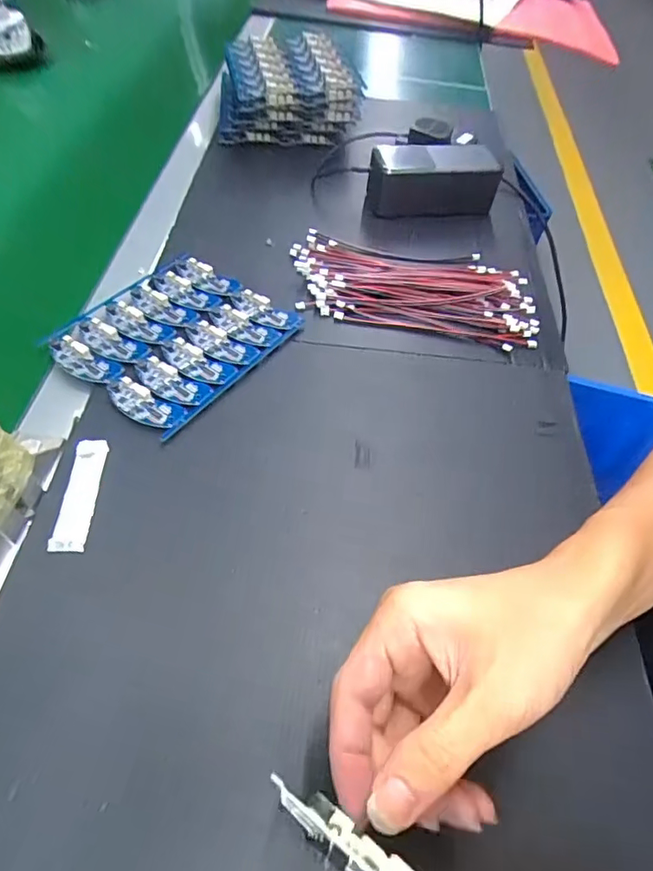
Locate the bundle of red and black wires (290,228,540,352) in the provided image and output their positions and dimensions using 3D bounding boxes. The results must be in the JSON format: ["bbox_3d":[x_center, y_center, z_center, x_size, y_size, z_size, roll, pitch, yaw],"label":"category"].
[{"bbox_3d":[0.078,-0.137,0.471,0.217,0.021,0.109,12,54,4],"label":"bundle of red and black wires"}]

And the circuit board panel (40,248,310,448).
[{"bbox_3d":[-0.120,-0.081,0.416,0.138,0.017,0.153,32,58,18],"label":"circuit board panel"}]

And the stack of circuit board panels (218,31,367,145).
[{"bbox_3d":[-0.052,-0.404,0.613,0.154,0.066,0.137,-10,55,-12],"label":"stack of circuit board panels"}]

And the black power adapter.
[{"bbox_3d":[0.109,-0.263,0.541,0.132,0.054,0.054,-8,55,-10],"label":"black power adapter"}]

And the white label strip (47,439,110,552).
[{"bbox_3d":[-0.155,0.036,0.331,0.021,0.005,0.078,0,54,-4],"label":"white label strip"}]

